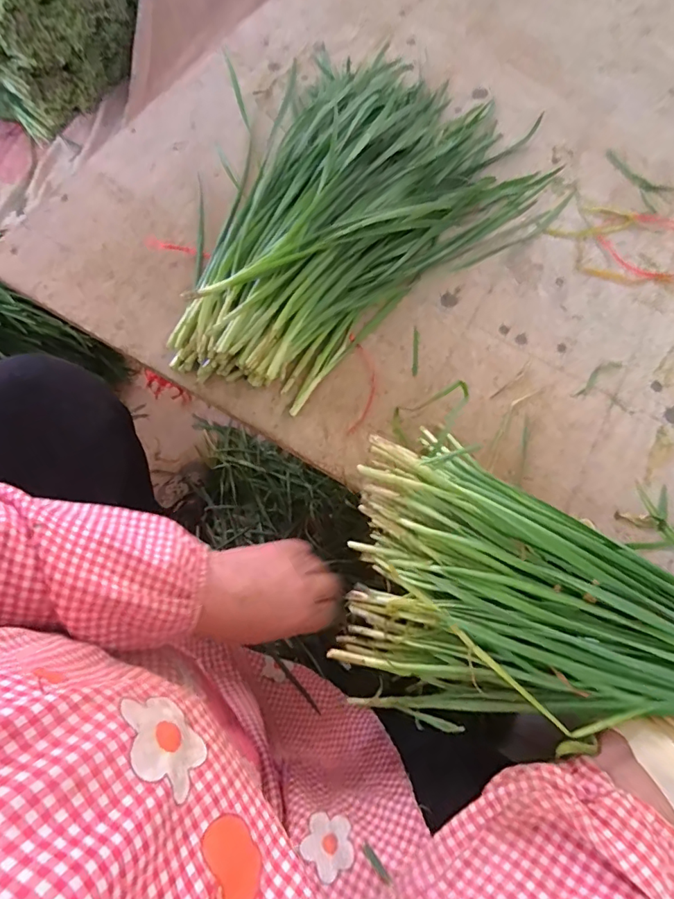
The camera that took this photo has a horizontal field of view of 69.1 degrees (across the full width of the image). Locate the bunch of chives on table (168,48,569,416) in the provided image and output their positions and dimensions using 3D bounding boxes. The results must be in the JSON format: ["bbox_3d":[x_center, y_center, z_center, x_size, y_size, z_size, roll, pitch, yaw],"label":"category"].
[{"bbox_3d":[0.022,-0.248,0.490,0.264,0.075,0.472,41,74,11],"label":"bunch of chives on table"}]

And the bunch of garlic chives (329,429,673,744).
[{"bbox_3d":[0.176,0.121,0.281,0.375,0.080,0.158,15,70,23],"label":"bunch of garlic chives"}]

